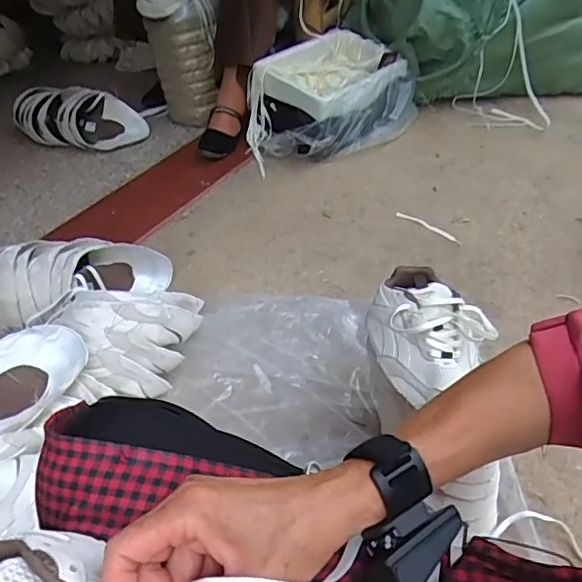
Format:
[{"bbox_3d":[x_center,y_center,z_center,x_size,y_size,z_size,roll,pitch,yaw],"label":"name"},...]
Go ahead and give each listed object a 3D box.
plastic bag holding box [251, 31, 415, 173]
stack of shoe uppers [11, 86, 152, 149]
[{"bbox_3d":[0.096,-0.487,1.443,0.301,0.212,0.419,26,51,34],"label":"plastic bag holding box"},{"bbox_3d":[-0.602,-0.475,1.532,0.400,0.124,0.135,12,46,14],"label":"stack of shoe uppers"}]

